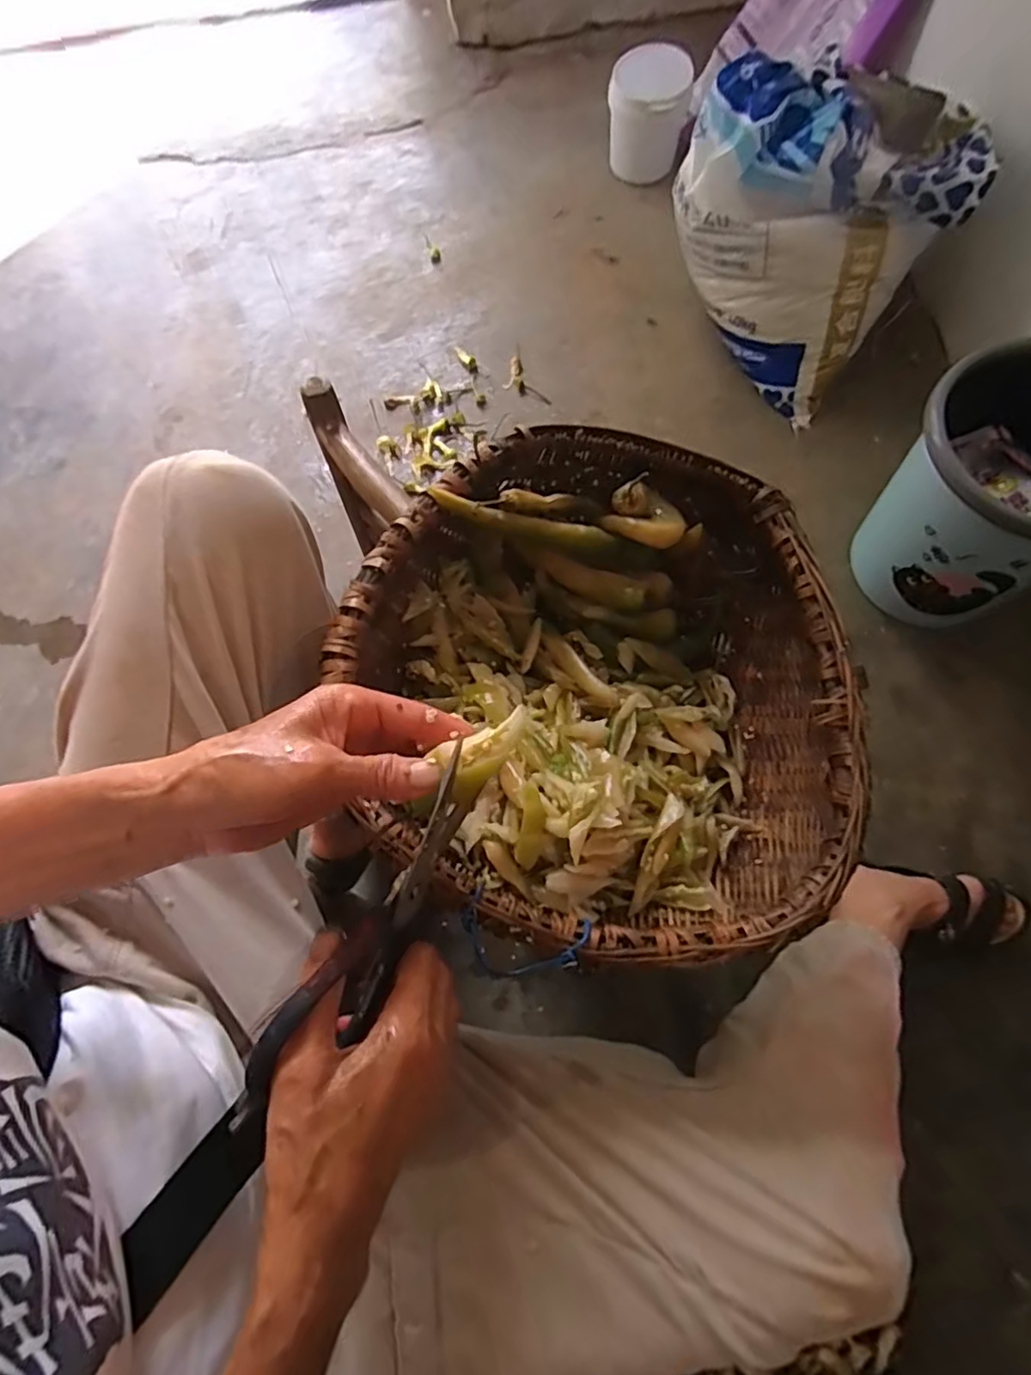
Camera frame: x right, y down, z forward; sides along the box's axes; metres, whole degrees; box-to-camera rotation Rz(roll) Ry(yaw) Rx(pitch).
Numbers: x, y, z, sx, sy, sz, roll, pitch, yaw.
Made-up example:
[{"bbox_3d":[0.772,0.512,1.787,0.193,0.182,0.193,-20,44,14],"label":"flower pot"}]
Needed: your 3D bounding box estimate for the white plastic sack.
[{"bbox_3d":[0.427,-0.681,0.910,0.285,0.266,0.355,-42,75,-10],"label":"white plastic sack"}]

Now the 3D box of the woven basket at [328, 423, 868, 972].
[{"bbox_3d":[0.057,-0.005,0.457,0.318,0.114,0.359,-10,72,0],"label":"woven basket"}]

